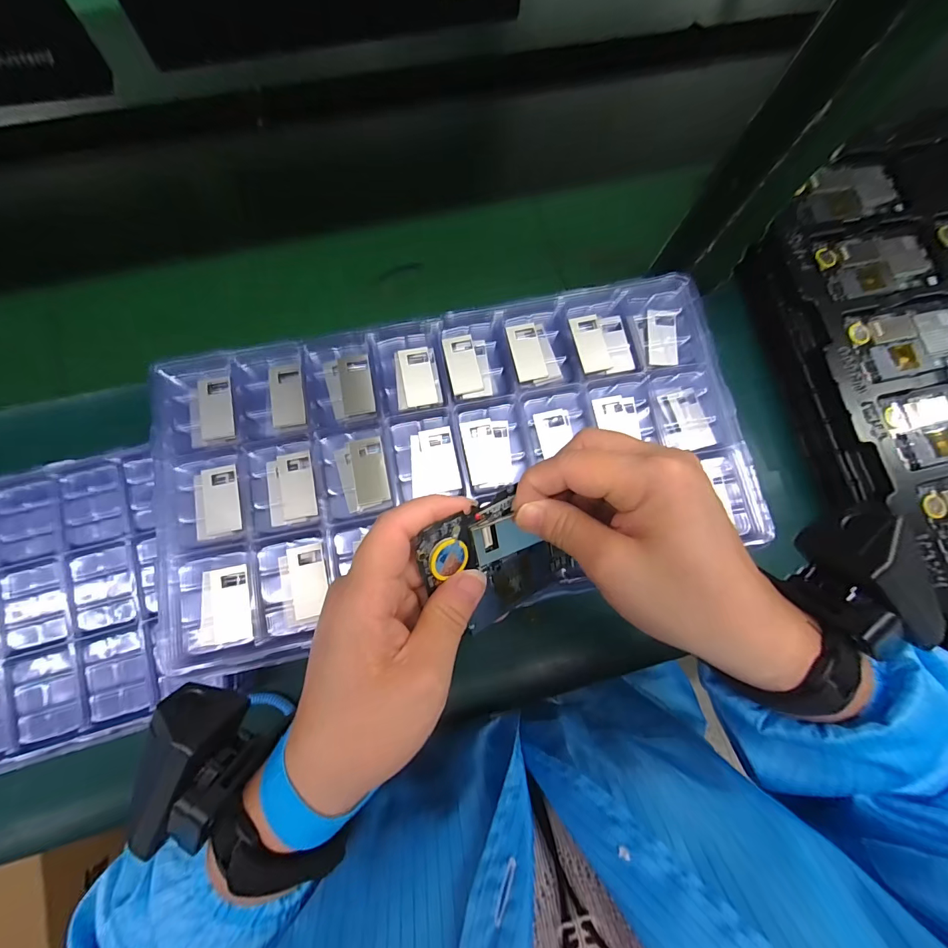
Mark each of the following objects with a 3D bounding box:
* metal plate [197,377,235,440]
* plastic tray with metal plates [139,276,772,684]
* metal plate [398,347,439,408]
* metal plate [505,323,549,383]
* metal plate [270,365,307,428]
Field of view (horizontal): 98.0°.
[{"bbox_3d":[-0.176,-0.045,0.283,0.022,0.008,0.043,-7,77,-5],"label":"metal plate"},{"bbox_3d":[-0.008,-0.016,0.278,0.380,0.028,0.197,-11,77,-5],"label":"plastic tray with metal plates"},{"bbox_3d":[-0.039,-0.068,0.288,0.022,0.004,0.042,-11,77,-5],"label":"metal plate"},{"bbox_3d":[0.038,-0.087,0.294,0.022,0.004,0.043,-11,77,-5],"label":"metal plate"},{"bbox_3d":[-0.128,-0.054,0.285,0.021,0.007,0.044,-7,77,-5],"label":"metal plate"}]

